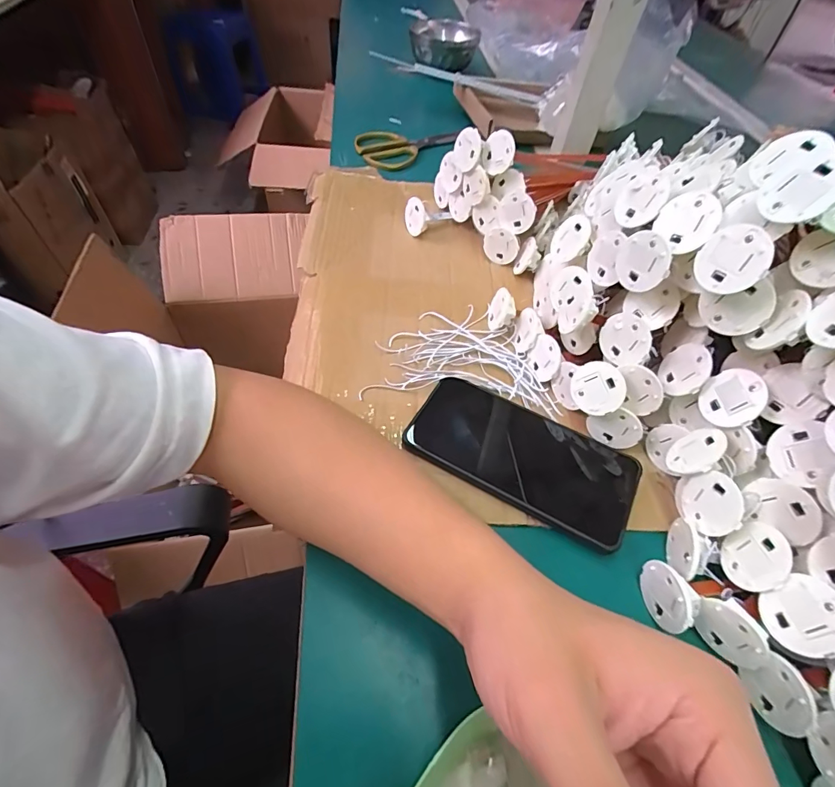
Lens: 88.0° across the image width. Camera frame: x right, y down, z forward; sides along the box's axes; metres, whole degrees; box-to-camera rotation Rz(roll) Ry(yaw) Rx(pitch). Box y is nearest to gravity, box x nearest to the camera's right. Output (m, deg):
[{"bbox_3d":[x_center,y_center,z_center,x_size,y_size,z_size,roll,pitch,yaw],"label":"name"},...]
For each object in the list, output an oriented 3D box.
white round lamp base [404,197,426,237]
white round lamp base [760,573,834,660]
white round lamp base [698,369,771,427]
[{"bbox_3d":[-0.002,-0.196,0.477,0.028,0.039,0.012,38,52,21],"label":"white round lamp base"},{"bbox_3d":[0.203,0.117,0.225,0.004,0.038,0.034,20,25,-24],"label":"white round lamp base"},{"bbox_3d":[0.205,0.003,0.282,0.004,0.037,0.037,18,21,-30],"label":"white round lamp base"}]

